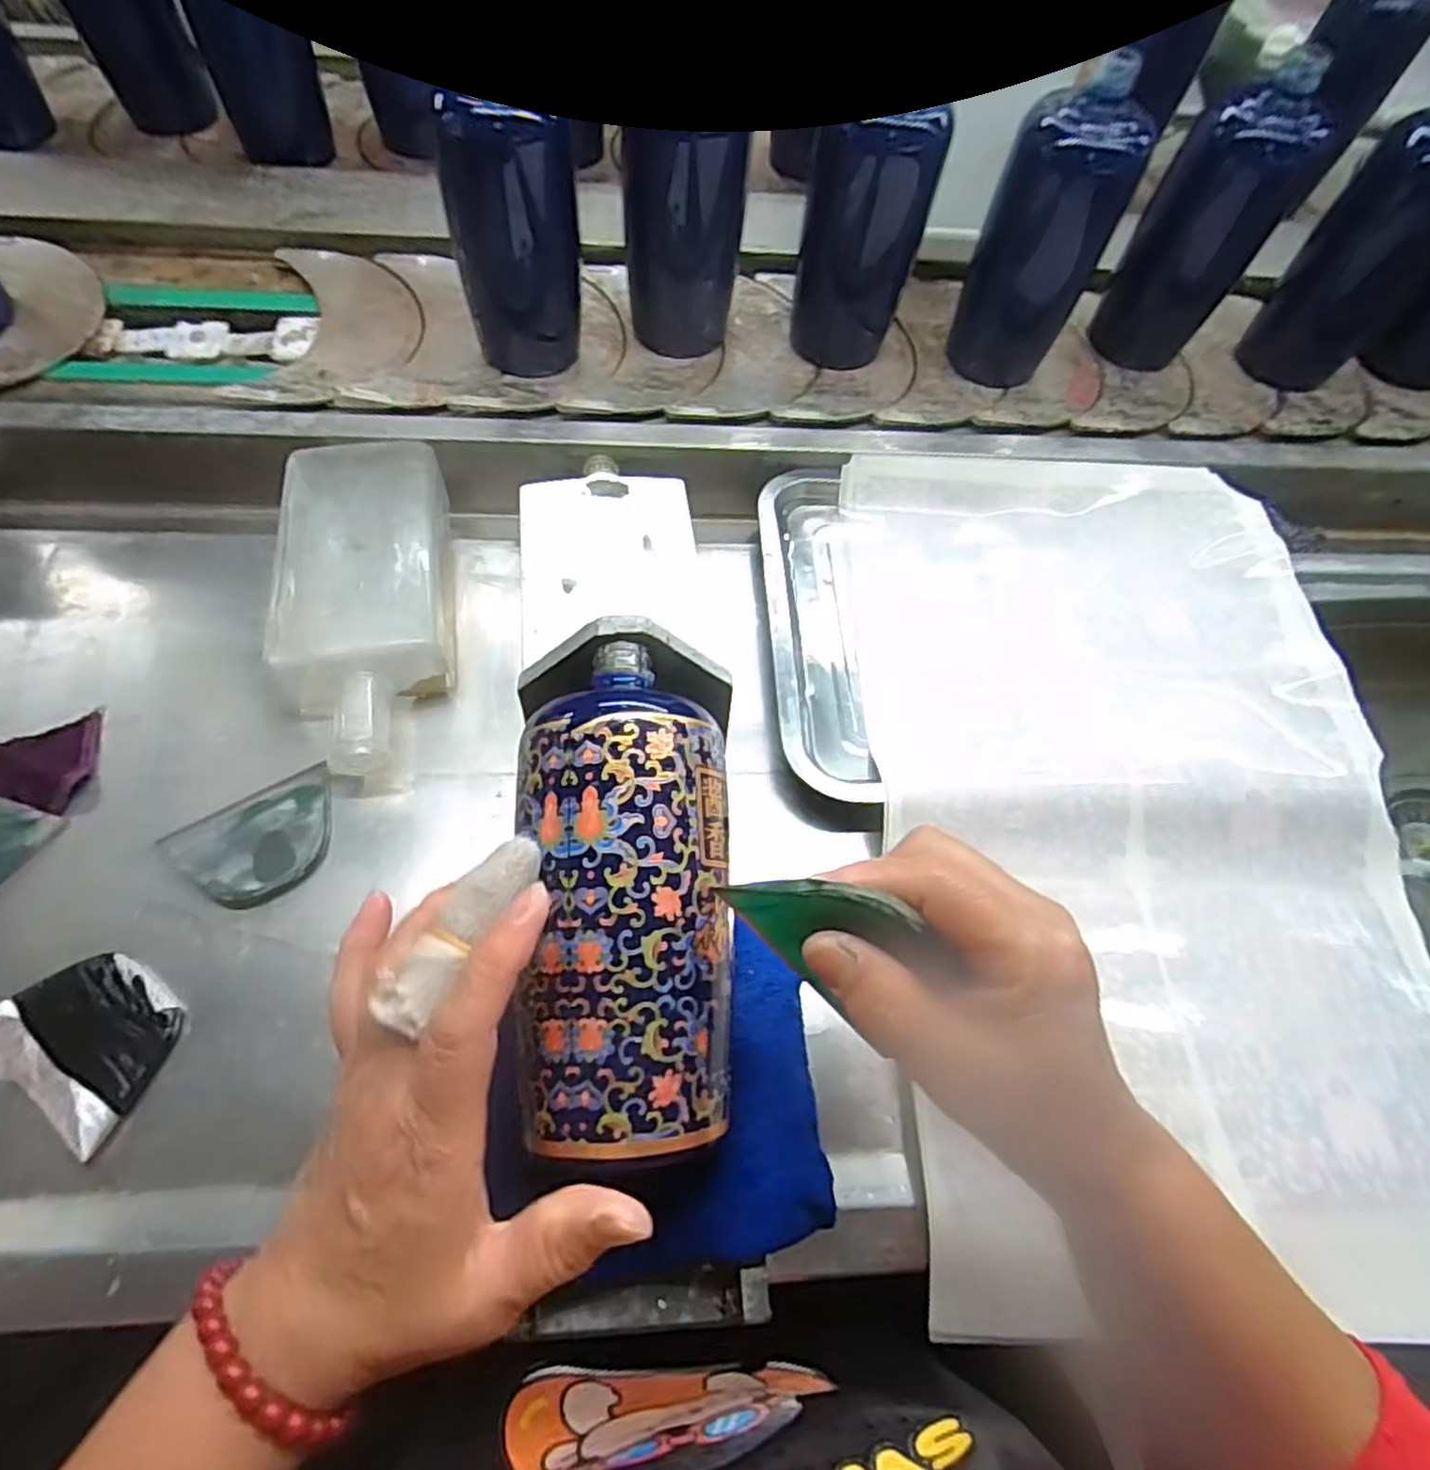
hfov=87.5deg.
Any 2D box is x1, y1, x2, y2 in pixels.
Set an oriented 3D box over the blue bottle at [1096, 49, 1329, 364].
[{"bbox_3d":[0.361,-0.365,0.547,0.069,0.174,0.062,-5,64,-7],"label":"blue bottle"}]

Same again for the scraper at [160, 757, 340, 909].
[{"bbox_3d":[-0.232,0.055,0.382,0.079,0.009,0.062,-29,69,-17],"label":"scraper"}]

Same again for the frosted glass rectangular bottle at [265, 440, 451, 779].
[{"bbox_3d":[-0.206,-0.083,0.440,0.093,0.049,0.232,-6,64,-7],"label":"frosted glass rectangular bottle"}]

